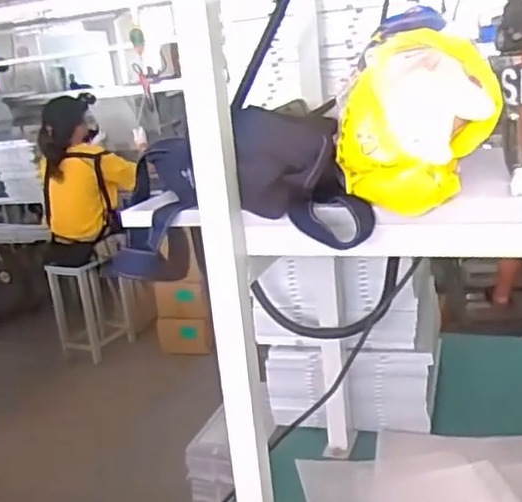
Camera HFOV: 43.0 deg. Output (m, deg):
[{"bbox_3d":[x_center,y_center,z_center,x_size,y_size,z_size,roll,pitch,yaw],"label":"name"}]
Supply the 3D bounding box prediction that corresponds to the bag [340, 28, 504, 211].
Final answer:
[{"bbox_3d":[0.129,-0.107,0.556,0.109,0.133,0.093,-9,16,-8],"label":"bag"}]

